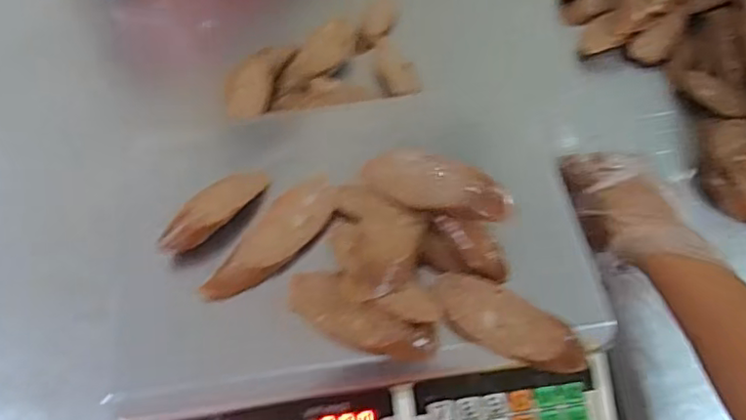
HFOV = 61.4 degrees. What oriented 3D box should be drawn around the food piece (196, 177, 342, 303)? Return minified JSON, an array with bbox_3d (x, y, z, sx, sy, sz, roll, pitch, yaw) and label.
[{"bbox_3d":[-0.070,0.020,0.432,0.037,0.020,0.110,37,65,21],"label":"food piece"}]

